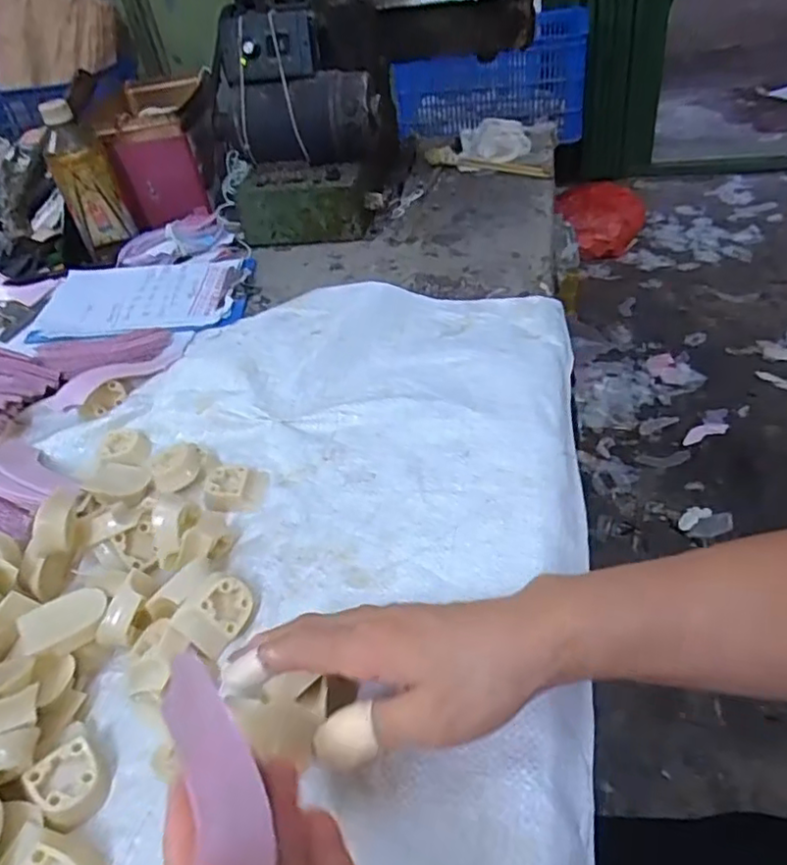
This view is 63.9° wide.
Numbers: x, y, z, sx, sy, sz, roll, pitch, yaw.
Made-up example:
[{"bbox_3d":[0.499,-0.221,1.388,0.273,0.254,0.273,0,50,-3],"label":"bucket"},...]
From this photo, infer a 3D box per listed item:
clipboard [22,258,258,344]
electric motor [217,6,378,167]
[{"bbox_3d":[-0.268,-0.153,0.693,0.217,0.015,0.147,-7,41,3],"label":"clipboard"},{"bbox_3d":[-0.113,-0.393,0.718,0.194,0.141,0.089,3,42,14],"label":"electric motor"}]

